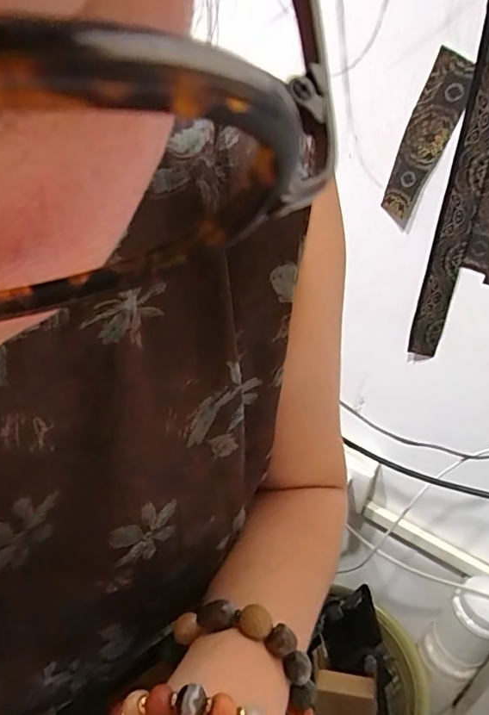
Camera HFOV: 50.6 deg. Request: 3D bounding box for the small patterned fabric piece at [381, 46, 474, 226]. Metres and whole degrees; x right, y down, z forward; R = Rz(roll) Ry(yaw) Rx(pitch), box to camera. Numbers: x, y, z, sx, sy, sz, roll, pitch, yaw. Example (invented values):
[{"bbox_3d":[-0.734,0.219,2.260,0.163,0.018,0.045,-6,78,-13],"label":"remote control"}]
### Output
[{"bbox_3d":[0.199,-0.236,0.571,0.009,0.170,0.049,-15,44,-38],"label":"small patterned fabric piece"}]

